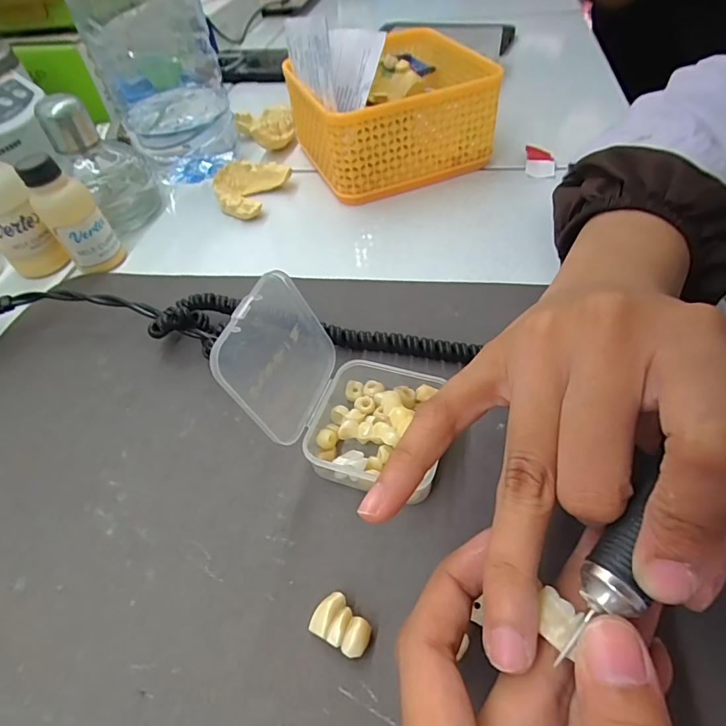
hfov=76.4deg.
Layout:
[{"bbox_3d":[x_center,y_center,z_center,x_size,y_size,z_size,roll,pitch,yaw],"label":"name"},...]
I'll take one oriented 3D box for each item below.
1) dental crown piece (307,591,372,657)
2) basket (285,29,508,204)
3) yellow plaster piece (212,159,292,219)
[{"bbox_3d":[-0.007,0.090,0.159,0.020,0.007,0.014,22,55,22],"label":"dental crown piece"},{"bbox_3d":[0.020,-0.198,0.362,0.133,0.065,0.135,-19,51,-10],"label":"basket"},{"bbox_3d":[-0.087,-0.133,0.348,0.048,0.021,0.052,-3,50,3],"label":"yellow plaster piece"}]

